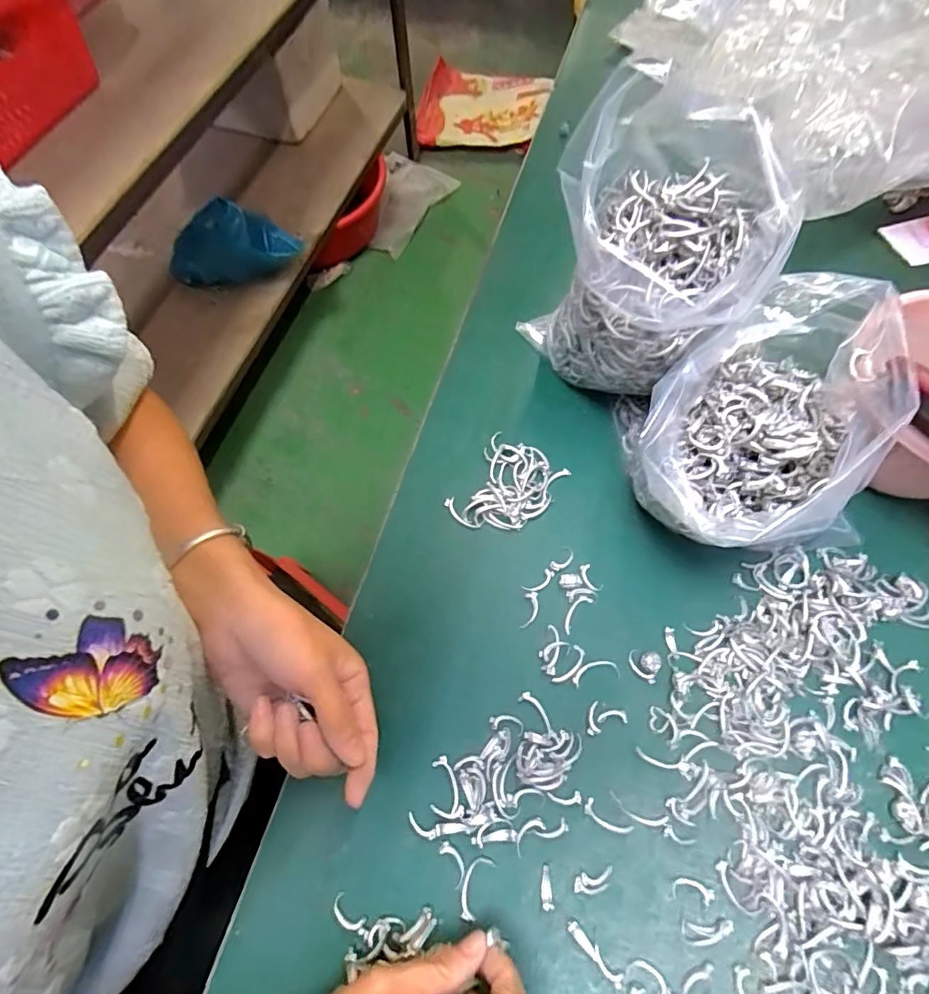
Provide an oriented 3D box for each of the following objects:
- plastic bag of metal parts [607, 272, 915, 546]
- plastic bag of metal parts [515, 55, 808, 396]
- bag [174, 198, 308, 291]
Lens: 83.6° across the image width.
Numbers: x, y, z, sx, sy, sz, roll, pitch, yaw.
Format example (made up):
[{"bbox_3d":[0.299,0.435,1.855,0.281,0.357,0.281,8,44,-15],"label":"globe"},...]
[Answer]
[{"bbox_3d":[0.170,-0.033,0.329,0.124,0.143,0.152,8,66,3],"label":"plastic bag of metal parts"},{"bbox_3d":[0.114,-0.143,0.359,0.145,0.178,0.109,29,69,12],"label":"plastic bag of metal parts"},{"bbox_3d":[-0.504,-0.533,1.092,0.305,0.191,0.068,1,67,2],"label":"bag"}]

